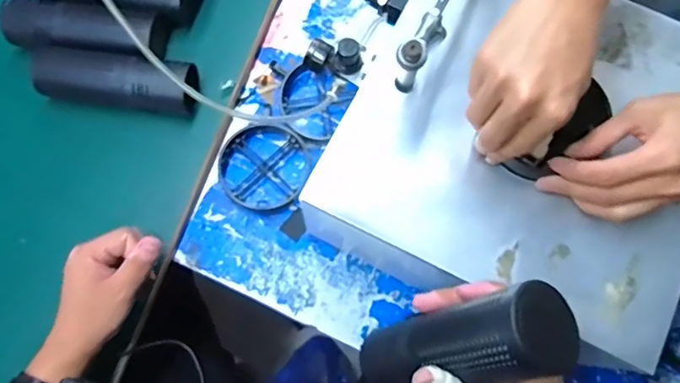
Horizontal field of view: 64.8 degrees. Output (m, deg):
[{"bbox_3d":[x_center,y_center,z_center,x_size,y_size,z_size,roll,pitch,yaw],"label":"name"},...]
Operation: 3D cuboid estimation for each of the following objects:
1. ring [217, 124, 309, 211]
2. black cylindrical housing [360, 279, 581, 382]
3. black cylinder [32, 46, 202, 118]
[{"bbox_3d":[-0.083,-0.028,0.588,0.094,0.015,0.097,0,76,-1],"label":"ring"},{"bbox_3d":[0.073,0.103,0.361,0.043,0.159,0.052,-2,72,-40],"label":"black cylindrical housing"},{"bbox_3d":[-0.238,-0.118,0.572,0.165,0.058,0.050,4,76,0],"label":"black cylinder"}]

